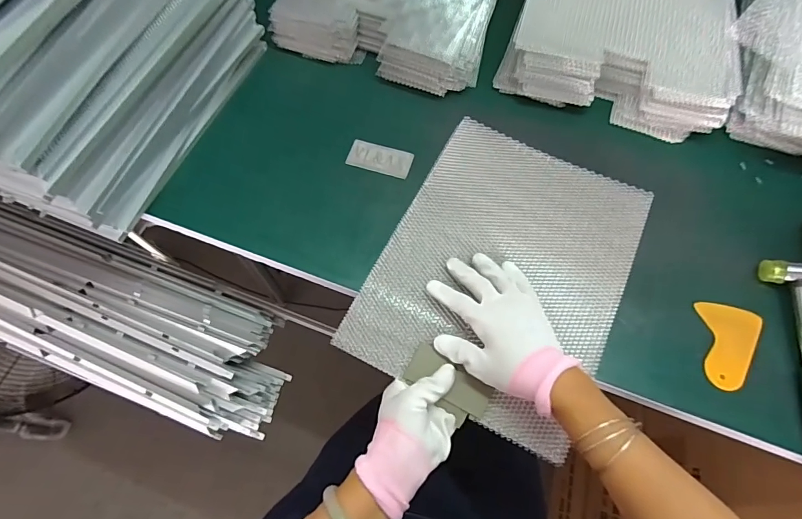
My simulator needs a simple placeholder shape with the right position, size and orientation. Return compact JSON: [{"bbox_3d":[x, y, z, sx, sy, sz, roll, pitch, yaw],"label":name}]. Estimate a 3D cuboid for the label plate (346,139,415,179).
[{"bbox_3d":[-0.026,-0.127,0.533,0.079,0.004,0.041,16,66,6],"label":"label plate"}]

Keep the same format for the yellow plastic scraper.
[{"bbox_3d":[0.347,0.091,0.441,0.062,0.007,0.088,7,69,4],"label":"yellow plastic scraper"}]

